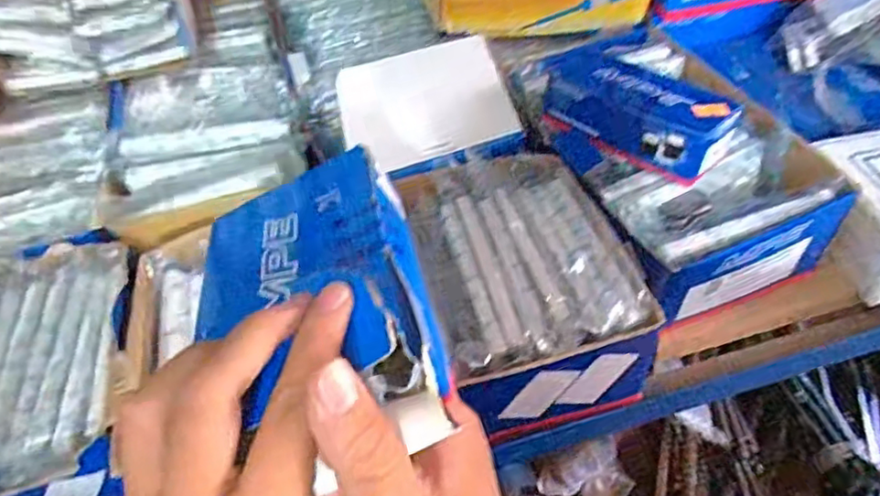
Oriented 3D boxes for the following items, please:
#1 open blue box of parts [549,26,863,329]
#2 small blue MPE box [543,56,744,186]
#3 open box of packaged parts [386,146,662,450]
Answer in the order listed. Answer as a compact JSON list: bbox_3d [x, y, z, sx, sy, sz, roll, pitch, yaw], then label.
[{"bbox_3d":[0.158,-0.061,0.442,0.145,0.062,0.212,-19,50,-10],"label":"open blue box of parts"},{"bbox_3d":[0.130,-0.091,0.409,0.059,0.038,0.115,-37,56,-24],"label":"small blue MPE box"},{"bbox_3d":[0.045,0.021,0.385,0.127,0.054,0.180,-16,50,-8],"label":"open box of packaged parts"}]

